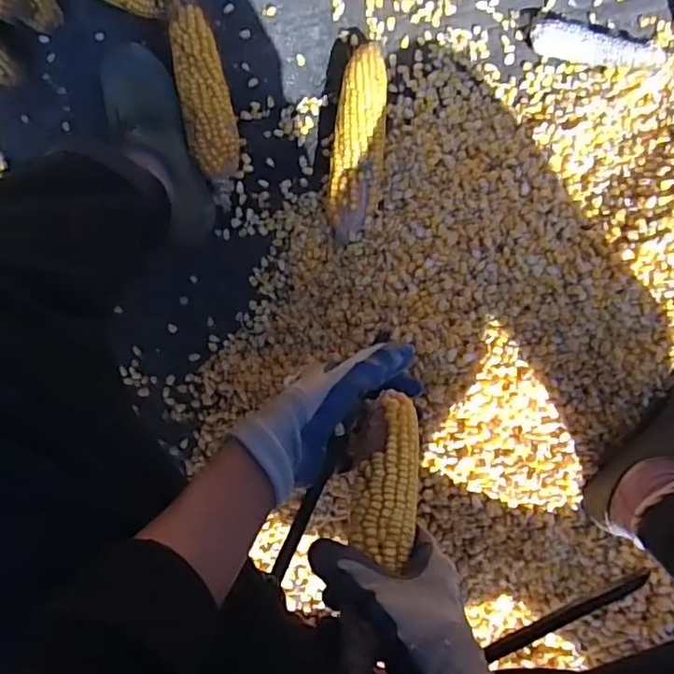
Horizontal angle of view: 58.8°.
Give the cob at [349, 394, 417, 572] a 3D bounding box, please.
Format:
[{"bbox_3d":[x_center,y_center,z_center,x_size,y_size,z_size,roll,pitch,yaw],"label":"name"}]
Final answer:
[{"bbox_3d":[0.033,0.100,0.422,0.048,0.036,0.114,1,56,4],"label":"cob"}]

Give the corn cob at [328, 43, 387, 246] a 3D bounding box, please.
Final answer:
[{"bbox_3d":[0.024,-0.215,0.671,0.061,0.057,0.221,3,91,3],"label":"corn cob"}]

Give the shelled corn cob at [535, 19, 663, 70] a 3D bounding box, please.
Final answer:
[{"bbox_3d":[0.291,-0.322,0.668,0.145,0.035,0.038,16,92,2],"label":"shelled corn cob"}]

